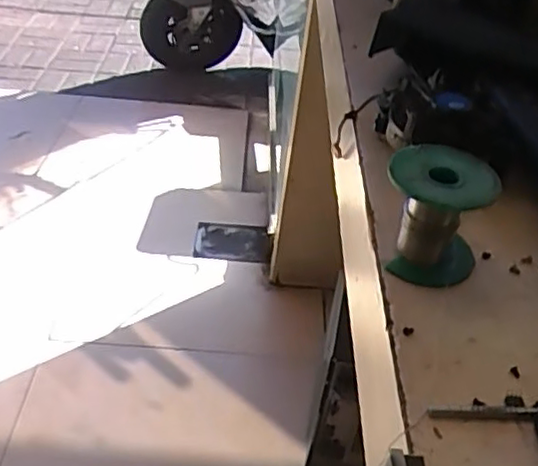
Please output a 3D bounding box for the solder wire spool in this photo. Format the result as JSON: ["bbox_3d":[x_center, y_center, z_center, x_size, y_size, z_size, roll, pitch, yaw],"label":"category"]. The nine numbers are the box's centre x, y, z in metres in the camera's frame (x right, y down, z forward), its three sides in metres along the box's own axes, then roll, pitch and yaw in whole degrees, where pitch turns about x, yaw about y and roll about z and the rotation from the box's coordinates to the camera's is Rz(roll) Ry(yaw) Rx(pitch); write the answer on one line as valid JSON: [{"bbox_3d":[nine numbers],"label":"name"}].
[{"bbox_3d":[0.109,-0.012,0.431,0.068,0.068,0.065,12,41,9],"label":"solder wire spool"}]

